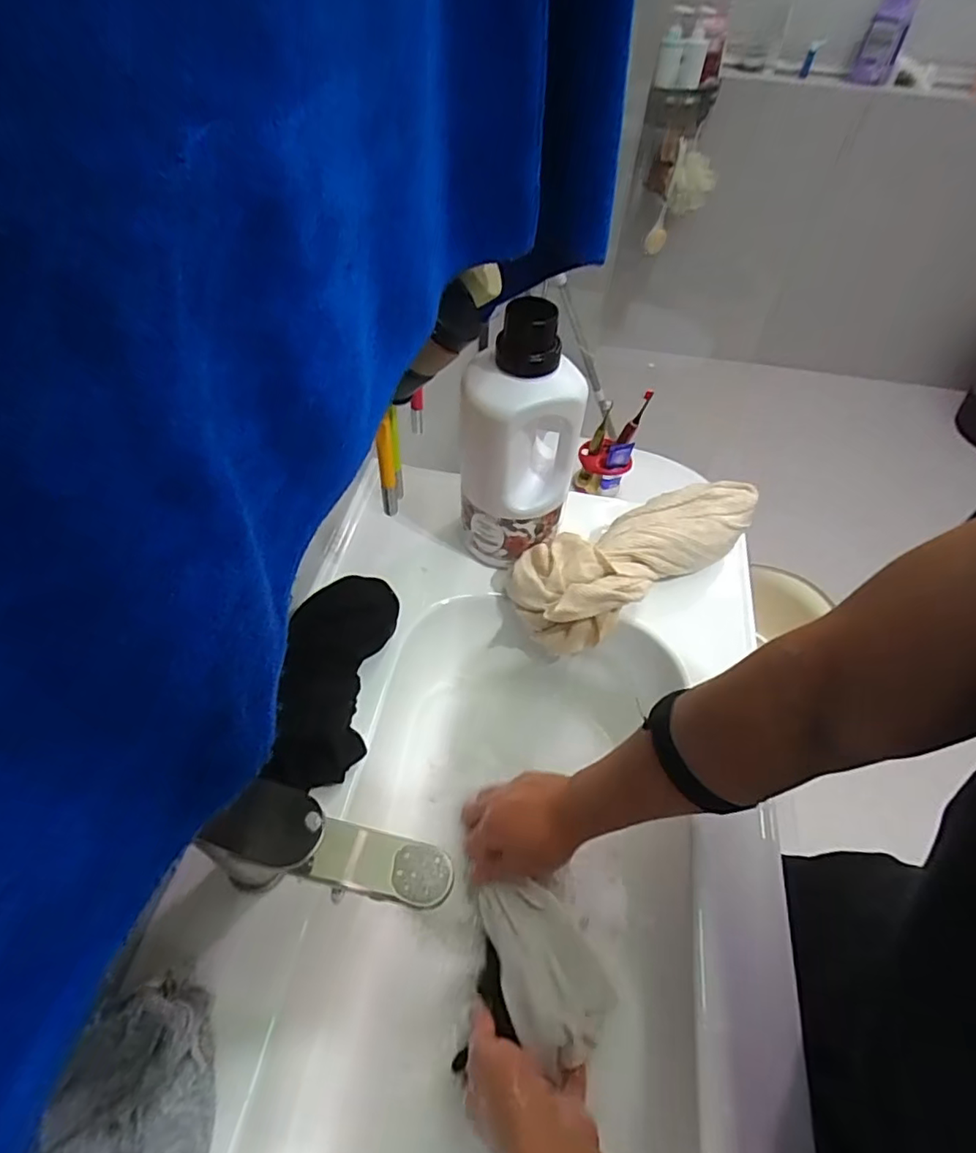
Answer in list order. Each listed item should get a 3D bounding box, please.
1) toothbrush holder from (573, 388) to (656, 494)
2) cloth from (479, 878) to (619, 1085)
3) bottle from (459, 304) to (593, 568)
[{"bbox_3d":[0.258,-0.279,1.241,0.115,0.245,0.076,13,53,7],"label":"toothbrush holder"},{"bbox_3d":[0.046,0.335,0.512,0.082,0.018,0.142,-22,34,-17],"label":"cloth"},{"bbox_3d":[0.035,-0.132,0.610,0.120,0.295,0.112,1,52,-2],"label":"bottle"}]

